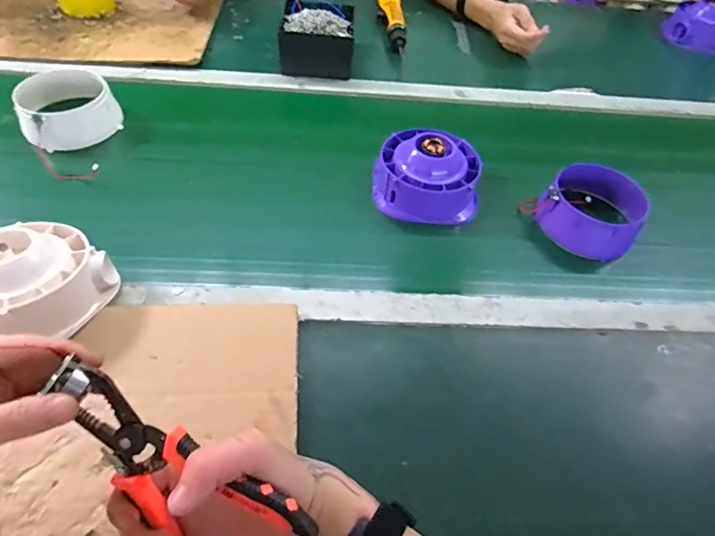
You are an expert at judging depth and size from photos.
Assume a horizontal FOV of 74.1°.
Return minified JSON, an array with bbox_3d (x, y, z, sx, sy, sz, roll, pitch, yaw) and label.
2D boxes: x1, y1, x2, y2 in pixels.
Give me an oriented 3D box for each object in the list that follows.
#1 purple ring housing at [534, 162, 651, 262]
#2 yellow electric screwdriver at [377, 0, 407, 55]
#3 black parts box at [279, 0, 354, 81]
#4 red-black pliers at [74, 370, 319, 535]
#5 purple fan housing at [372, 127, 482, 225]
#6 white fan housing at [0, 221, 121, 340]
[{"bbox_3d":[0.295,-0.073,0.594,0.116,0.050,0.116,32,56,21],"label":"purple ring housing"},{"bbox_3d":[0.062,-0.485,0.913,0.046,0.044,0.194,-1,51,-4],"label":"yellow electric screwdriver"},{"bbox_3d":[-0.066,-0.392,0.806,0.120,0.072,0.146,4,51,-1],"label":"black parts box"},{"bbox_3d":[-0.118,0.133,0.296,0.147,0.116,0.017,48,25,-1],"label":"red-black pliers"},{"bbox_3d":[0.091,-0.128,0.615,0.131,0.074,0.123,5,51,1],"label":"purple fan housing"},{"bbox_3d":[-0.309,0.010,0.446,0.121,0.060,0.123,35,57,22],"label":"white fan housing"}]

